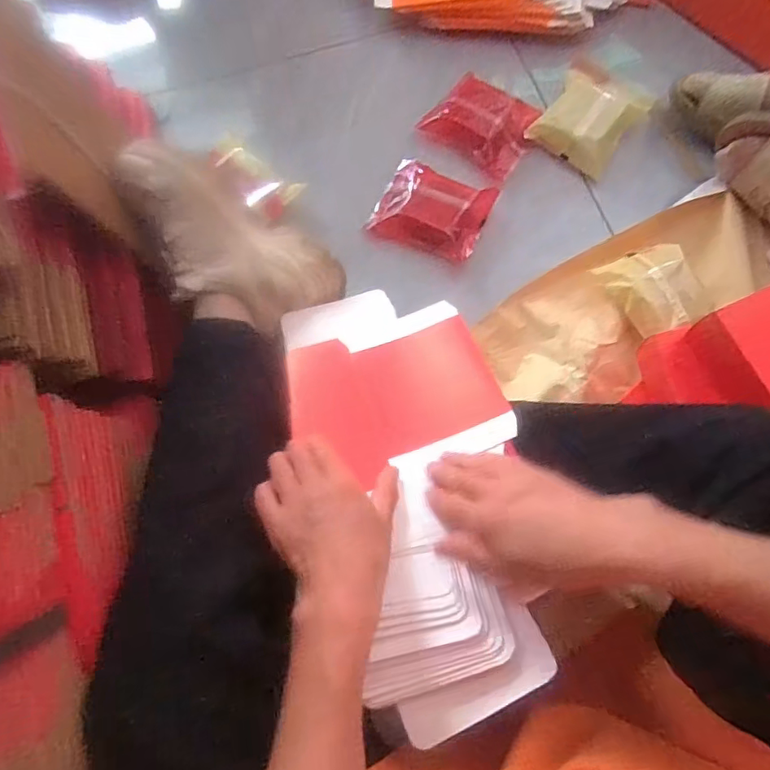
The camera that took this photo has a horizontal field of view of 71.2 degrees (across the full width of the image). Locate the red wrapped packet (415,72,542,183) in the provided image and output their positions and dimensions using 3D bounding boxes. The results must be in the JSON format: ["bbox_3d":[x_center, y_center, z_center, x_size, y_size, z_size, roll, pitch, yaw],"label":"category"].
[{"bbox_3d":[0.118,-0.317,0.648,0.122,0.036,0.103,34,76,10],"label":"red wrapped packet"}]

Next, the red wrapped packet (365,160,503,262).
[{"bbox_3d":[0.053,-0.203,0.624,0.127,0.040,0.109,24,75,8],"label":"red wrapped packet"}]

